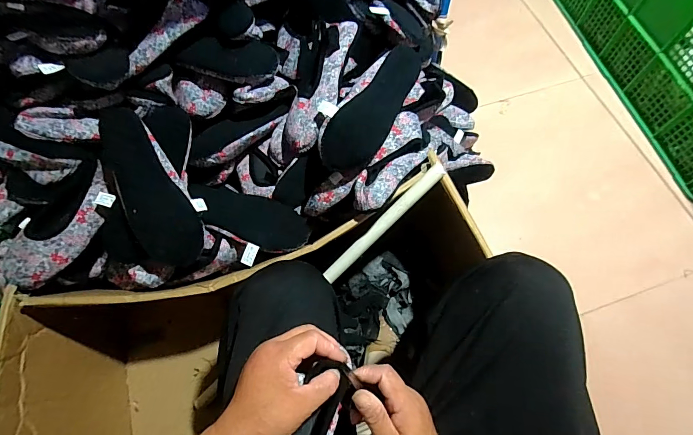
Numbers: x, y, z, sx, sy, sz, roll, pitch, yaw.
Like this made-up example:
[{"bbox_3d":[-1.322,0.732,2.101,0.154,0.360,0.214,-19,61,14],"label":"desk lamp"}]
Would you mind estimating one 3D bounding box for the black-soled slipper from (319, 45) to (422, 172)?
[{"bbox_3d":[0.040,-0.185,0.645,0.259,0.099,0.055,-52,31,-11],"label":"black-soled slipper"}]

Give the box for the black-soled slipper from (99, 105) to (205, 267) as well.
[{"bbox_3d":[-0.305,-0.043,0.578,0.096,0.046,0.258,-27,89,-11],"label":"black-soled slipper"}]

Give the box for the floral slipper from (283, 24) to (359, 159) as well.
[{"bbox_3d":[-0.058,-0.232,0.664,0.103,0.068,0.271,14,82,7],"label":"floral slipper"}]

